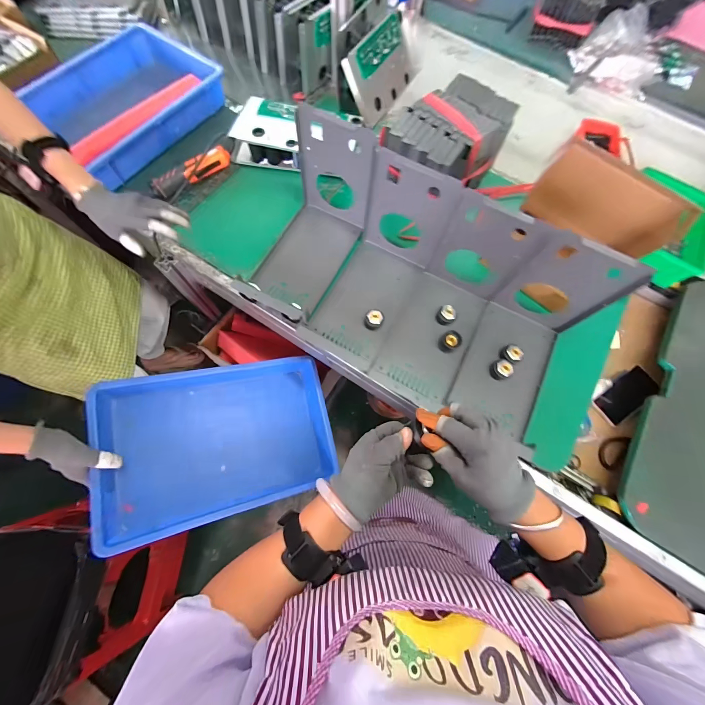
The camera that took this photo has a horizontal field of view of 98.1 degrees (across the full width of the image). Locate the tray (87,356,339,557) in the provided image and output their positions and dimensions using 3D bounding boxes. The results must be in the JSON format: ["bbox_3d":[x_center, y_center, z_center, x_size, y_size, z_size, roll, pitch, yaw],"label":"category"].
[{"bbox_3d":[-0.273,0.176,0.659,0.433,0.091,0.321,-5,72,-28],"label":"tray"}]

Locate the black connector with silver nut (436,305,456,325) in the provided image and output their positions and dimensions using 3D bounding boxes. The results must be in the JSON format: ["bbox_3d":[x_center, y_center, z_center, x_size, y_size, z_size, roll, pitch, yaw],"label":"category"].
[{"bbox_3d":[0.190,-0.076,0.618,0.034,0.025,0.034,1,71,-2],"label":"black connector with silver nut"}]

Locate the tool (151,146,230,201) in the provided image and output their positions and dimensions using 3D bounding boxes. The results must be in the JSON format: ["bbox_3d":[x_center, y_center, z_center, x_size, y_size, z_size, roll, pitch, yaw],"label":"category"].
[{"bbox_3d":[-0.362,-0.408,0.697,0.191,0.047,0.037,-38,77,-14],"label":"tool"}]

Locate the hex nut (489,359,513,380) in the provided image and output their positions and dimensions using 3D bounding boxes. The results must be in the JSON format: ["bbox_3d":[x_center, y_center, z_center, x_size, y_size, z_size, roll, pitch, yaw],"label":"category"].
[{"bbox_3d":[0.286,0.031,0.586,0.032,0.028,0.035,5,71,-1],"label":"hex nut"}]

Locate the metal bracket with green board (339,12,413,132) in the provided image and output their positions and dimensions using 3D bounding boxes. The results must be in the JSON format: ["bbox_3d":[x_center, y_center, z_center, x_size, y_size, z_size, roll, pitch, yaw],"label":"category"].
[{"bbox_3d":[0.079,-0.726,0.783,0.017,0.144,0.285,17,67,38],"label":"metal bracket with green board"}]

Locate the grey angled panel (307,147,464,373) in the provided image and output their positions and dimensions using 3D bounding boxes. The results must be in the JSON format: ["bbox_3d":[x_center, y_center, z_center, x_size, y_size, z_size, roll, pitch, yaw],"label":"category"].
[{"bbox_3d":[0.040,-0.153,0.547,0.152,0.203,0.261,31,73,8],"label":"grey angled panel"}]

